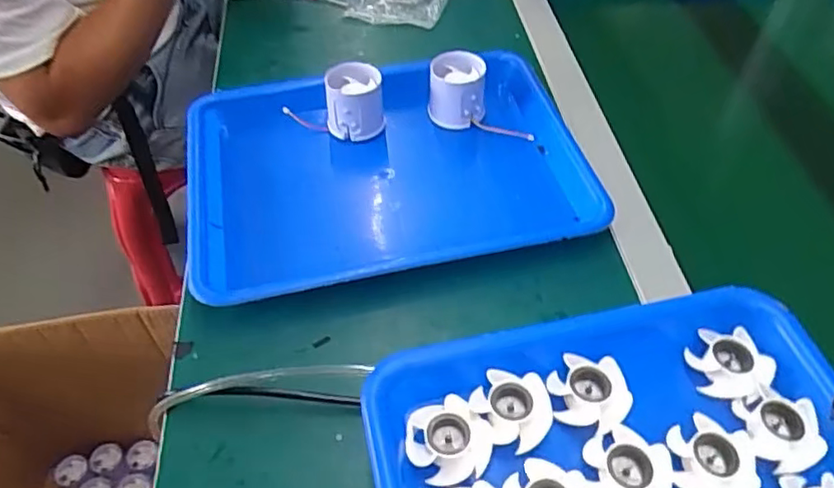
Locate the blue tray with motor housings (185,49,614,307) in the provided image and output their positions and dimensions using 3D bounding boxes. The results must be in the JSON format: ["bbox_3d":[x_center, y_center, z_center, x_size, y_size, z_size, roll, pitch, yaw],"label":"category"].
[{"bbox_3d":[-0.029,-0.065,0.540,0.331,0.056,0.235,-10,51,-9],"label":"blue tray with motor housings"}]

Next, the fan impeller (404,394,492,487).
[{"bbox_3d":[0.016,0.104,0.323,0.042,0.015,0.042,-10,50,-8],"label":"fan impeller"}]

